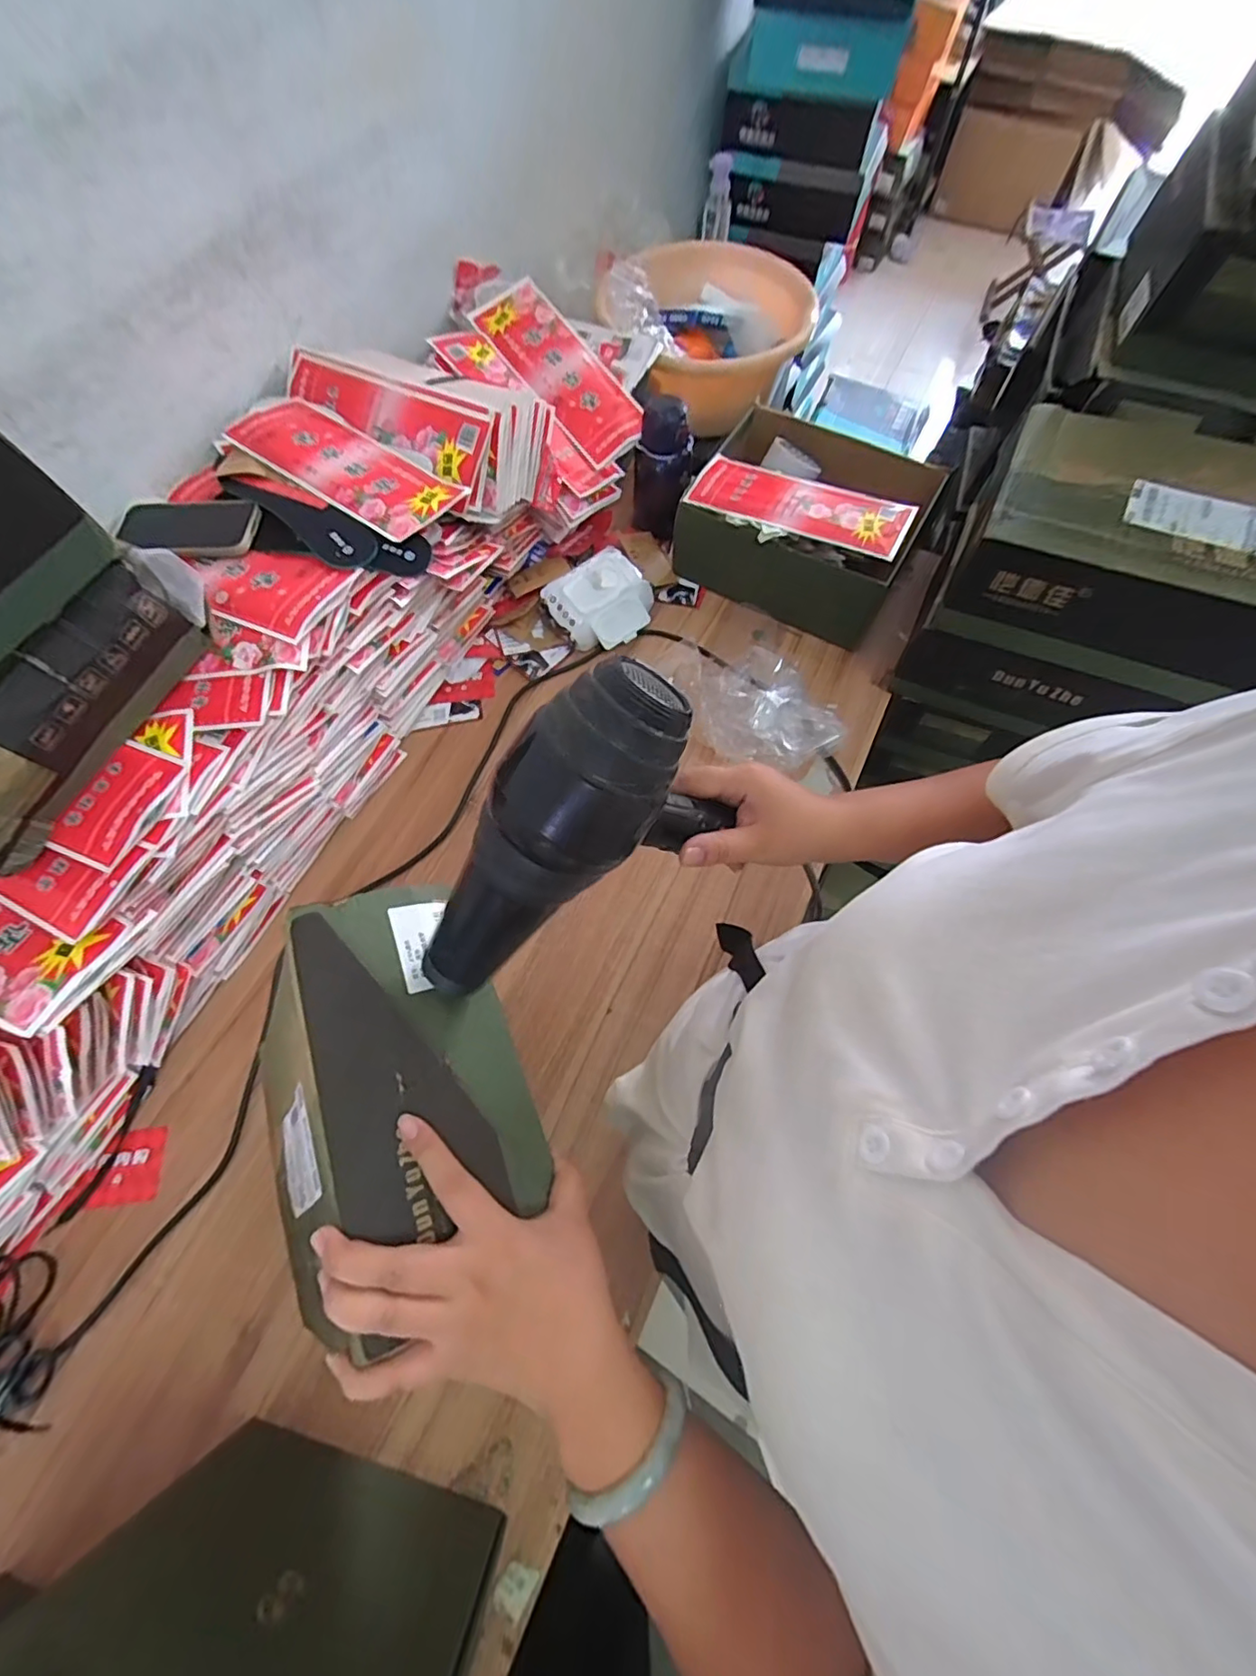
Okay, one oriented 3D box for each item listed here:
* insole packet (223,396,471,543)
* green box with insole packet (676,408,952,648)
[{"bbox_3d":[-0.346,-0.454,0.689,0.302,0.023,0.120,32,71,12],"label":"insole packet"},{"bbox_3d":[0.268,-0.489,0.870,0.319,0.149,0.281,30,70,11],"label":"green box with insole packet"}]

